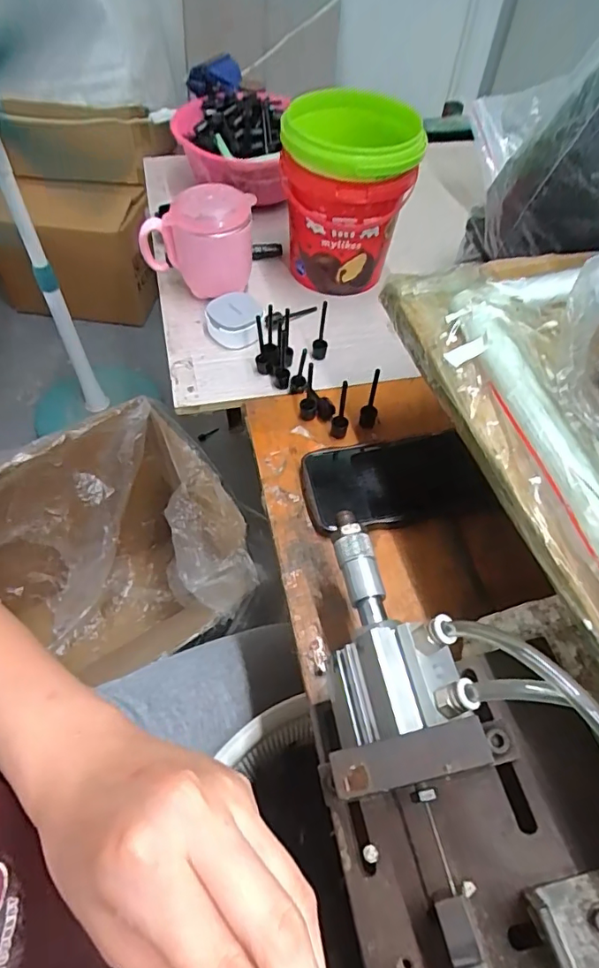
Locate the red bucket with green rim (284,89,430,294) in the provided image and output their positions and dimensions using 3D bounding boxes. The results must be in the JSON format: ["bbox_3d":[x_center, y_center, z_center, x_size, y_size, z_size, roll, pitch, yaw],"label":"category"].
[{"bbox_3d":[0.046,-0.288,0.526,0.122,0.157,0.109,4,56,-1],"label":"red bucket with green rim"}]

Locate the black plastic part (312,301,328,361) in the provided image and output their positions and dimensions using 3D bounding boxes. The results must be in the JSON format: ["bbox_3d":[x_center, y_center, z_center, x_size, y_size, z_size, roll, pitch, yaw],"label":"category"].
[{"bbox_3d":[0.021,-0.147,0.493,0.013,0.060,0.014,12,56,5],"label":"black plastic part"}]

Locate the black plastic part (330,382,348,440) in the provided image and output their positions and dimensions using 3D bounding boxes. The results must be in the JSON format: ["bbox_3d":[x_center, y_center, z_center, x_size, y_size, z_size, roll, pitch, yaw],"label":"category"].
[{"bbox_3d":[0.036,-0.063,0.445,0.014,0.050,0.011,8,27,2],"label":"black plastic part"}]

